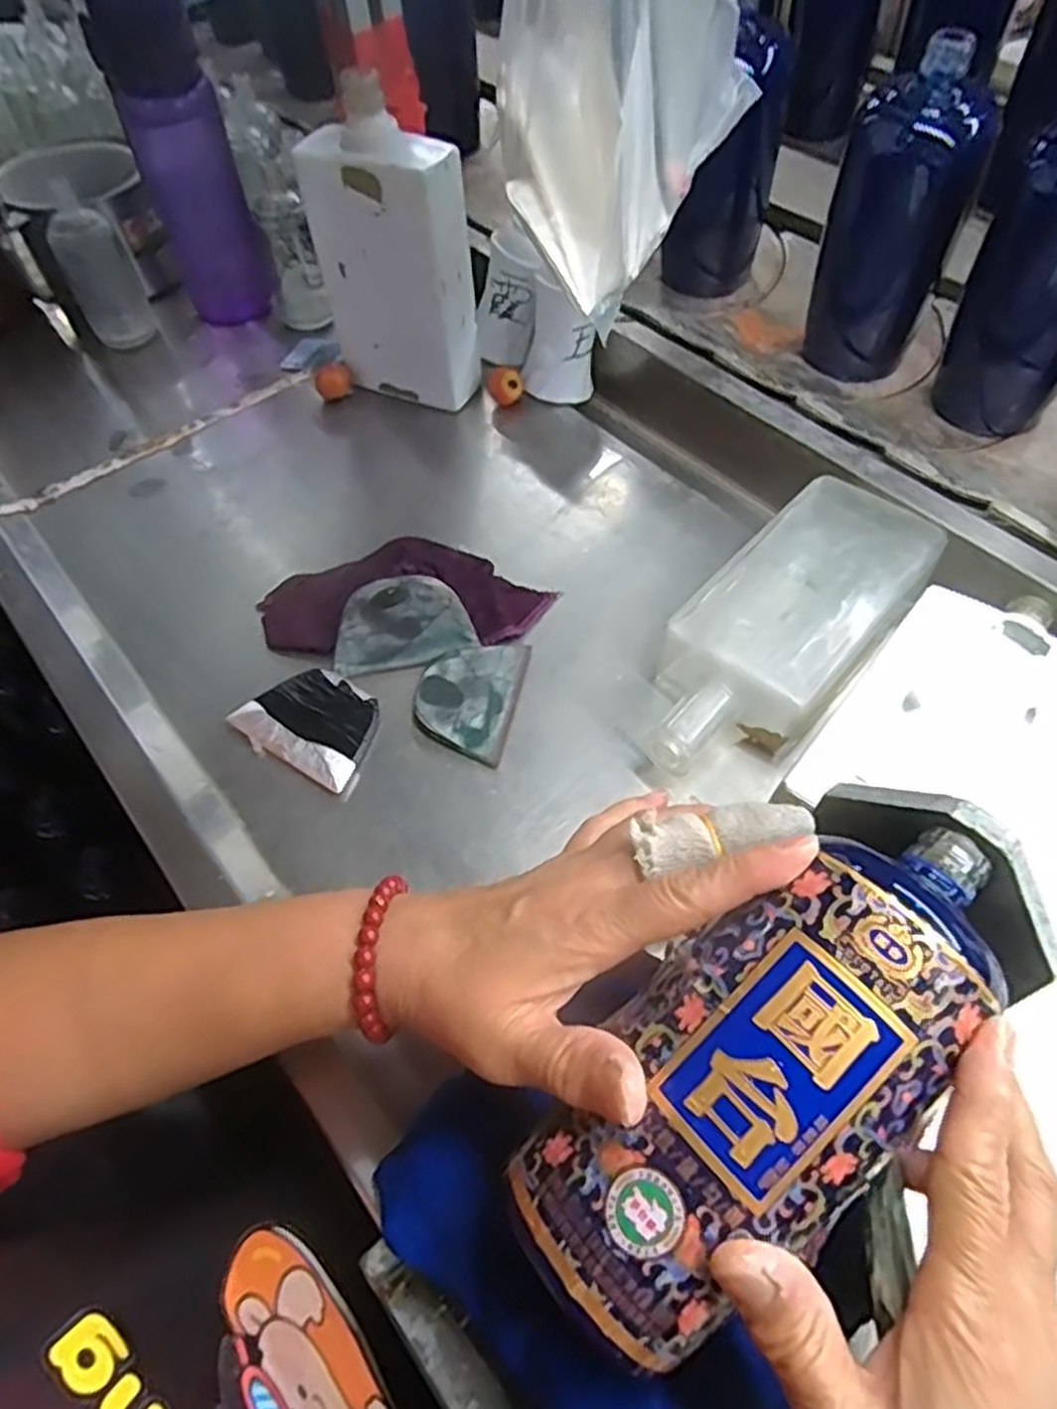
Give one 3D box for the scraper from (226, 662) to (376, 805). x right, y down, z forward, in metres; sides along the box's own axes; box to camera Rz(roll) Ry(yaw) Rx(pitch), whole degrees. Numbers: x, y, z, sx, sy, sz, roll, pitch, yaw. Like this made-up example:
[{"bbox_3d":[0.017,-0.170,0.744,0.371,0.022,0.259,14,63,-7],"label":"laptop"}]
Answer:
[{"bbox_3d":[-0.123,0.010,0.451,0.084,0.013,0.062,23,61,19],"label":"scraper"}]

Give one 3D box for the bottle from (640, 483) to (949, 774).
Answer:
[{"bbox_3d":[0.146,-0.046,0.442,0.092,0.044,0.219,36,67,24],"label":"bottle"}]

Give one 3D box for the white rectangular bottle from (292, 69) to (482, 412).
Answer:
[{"bbox_3d":[-0.097,-0.316,0.564,0.113,0.188,0.056,21,62,18],"label":"white rectangular bottle"}]

